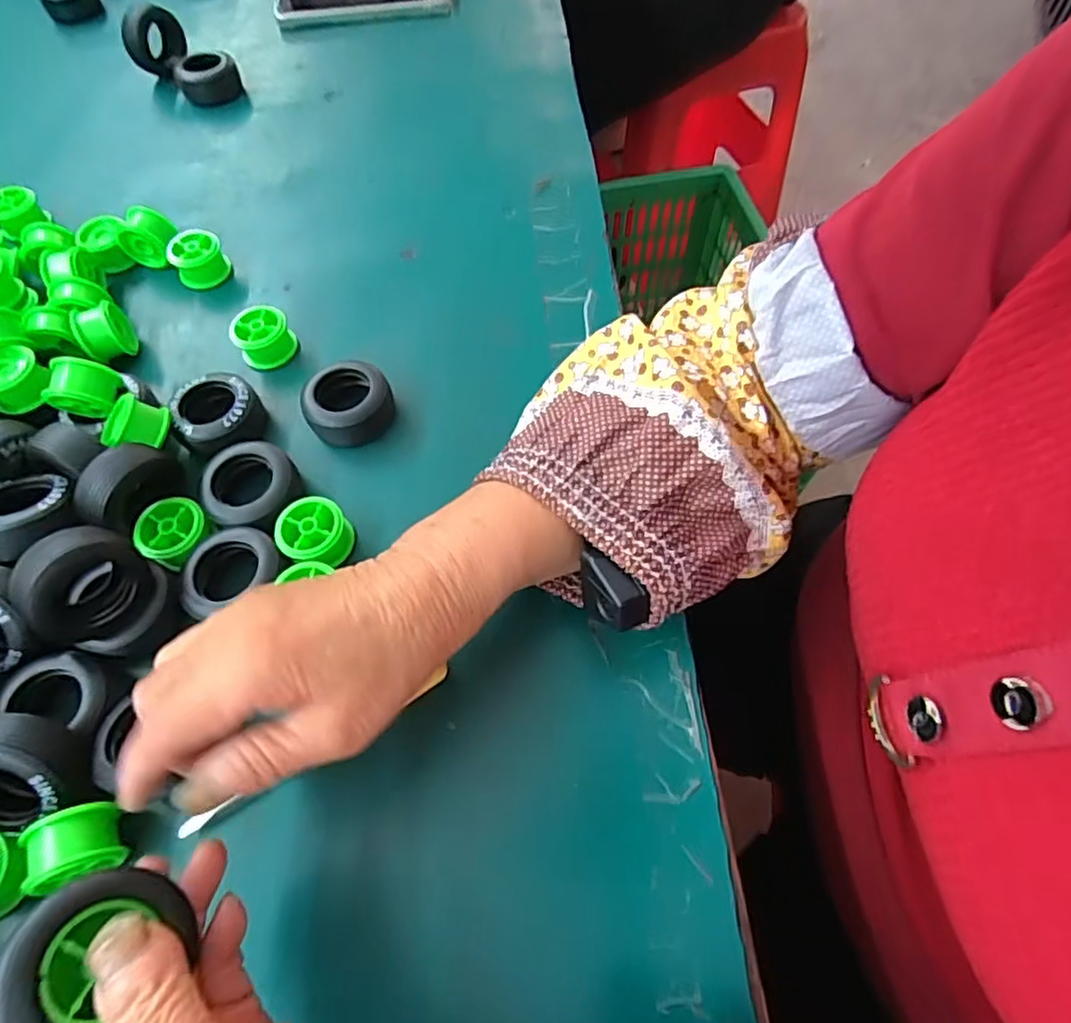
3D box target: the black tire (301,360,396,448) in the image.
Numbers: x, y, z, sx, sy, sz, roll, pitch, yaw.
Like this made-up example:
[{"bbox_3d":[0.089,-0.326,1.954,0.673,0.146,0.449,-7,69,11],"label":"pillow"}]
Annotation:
[{"bbox_3d":[-0.106,-0.058,0.362,0.048,0.035,0.041,-25,63,-12],"label":"black tire"}]

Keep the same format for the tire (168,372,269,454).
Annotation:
[{"bbox_3d":[-0.182,-0.054,0.363,0.044,0.028,0.042,-1,61,1],"label":"tire"}]

